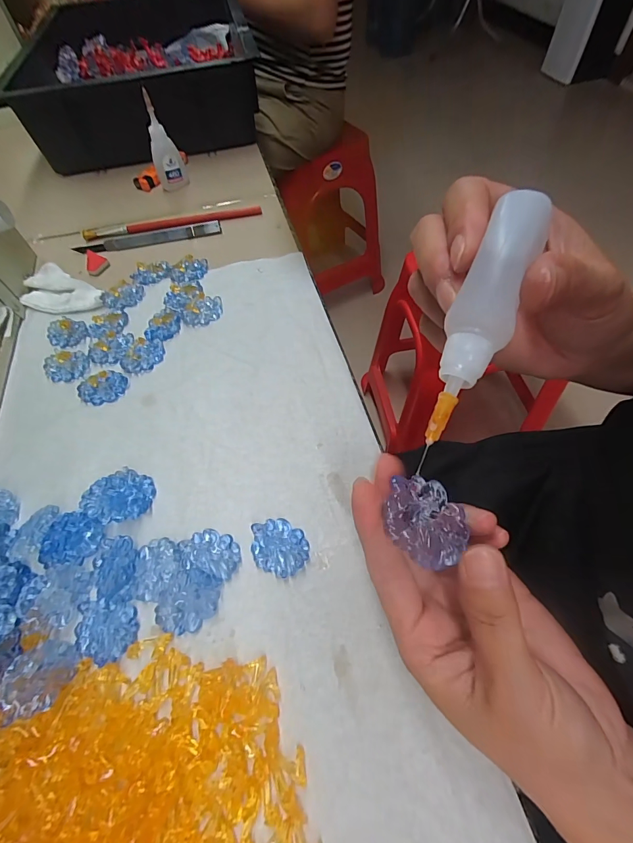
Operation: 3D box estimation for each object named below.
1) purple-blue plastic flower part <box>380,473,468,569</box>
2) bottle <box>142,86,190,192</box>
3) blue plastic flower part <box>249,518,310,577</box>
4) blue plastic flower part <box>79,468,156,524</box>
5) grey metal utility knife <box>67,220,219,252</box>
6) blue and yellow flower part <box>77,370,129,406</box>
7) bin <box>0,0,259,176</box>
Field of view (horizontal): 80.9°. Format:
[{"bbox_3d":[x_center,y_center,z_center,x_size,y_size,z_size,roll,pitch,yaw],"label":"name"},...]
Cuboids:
[{"bbox_3d":[0.044,0.039,0.151,0.028,0.005,0.035,-36,63,-17],"label":"purple-blue plastic flower part"},{"bbox_3d":[-0.176,-0.316,0.424,0.033,0.093,0.016,-16,59,-6],"label":"bottle"},{"bbox_3d":[-0.023,0.074,0.223,0.037,0.007,0.030,29,65,20],"label":"blue plastic flower part"},{"bbox_3d":[-0.127,0.049,0.241,0.032,0.016,0.038,31,65,20],"label":"blue plastic flower part"},{"bbox_3d":[-0.180,-0.197,0.400,0.153,0.009,0.017,-11,59,-3],"label":"grey metal utility knife"},{"bbox_3d":[-0.169,-0.027,0.294,0.036,0.006,0.028,-18,59,-8],"label":"blue and yellow flower part"},{"bbox_3d":[-0.259,-0.524,0.557,0.300,0.099,0.441,-12,59,-4],"label":"bin"}]

